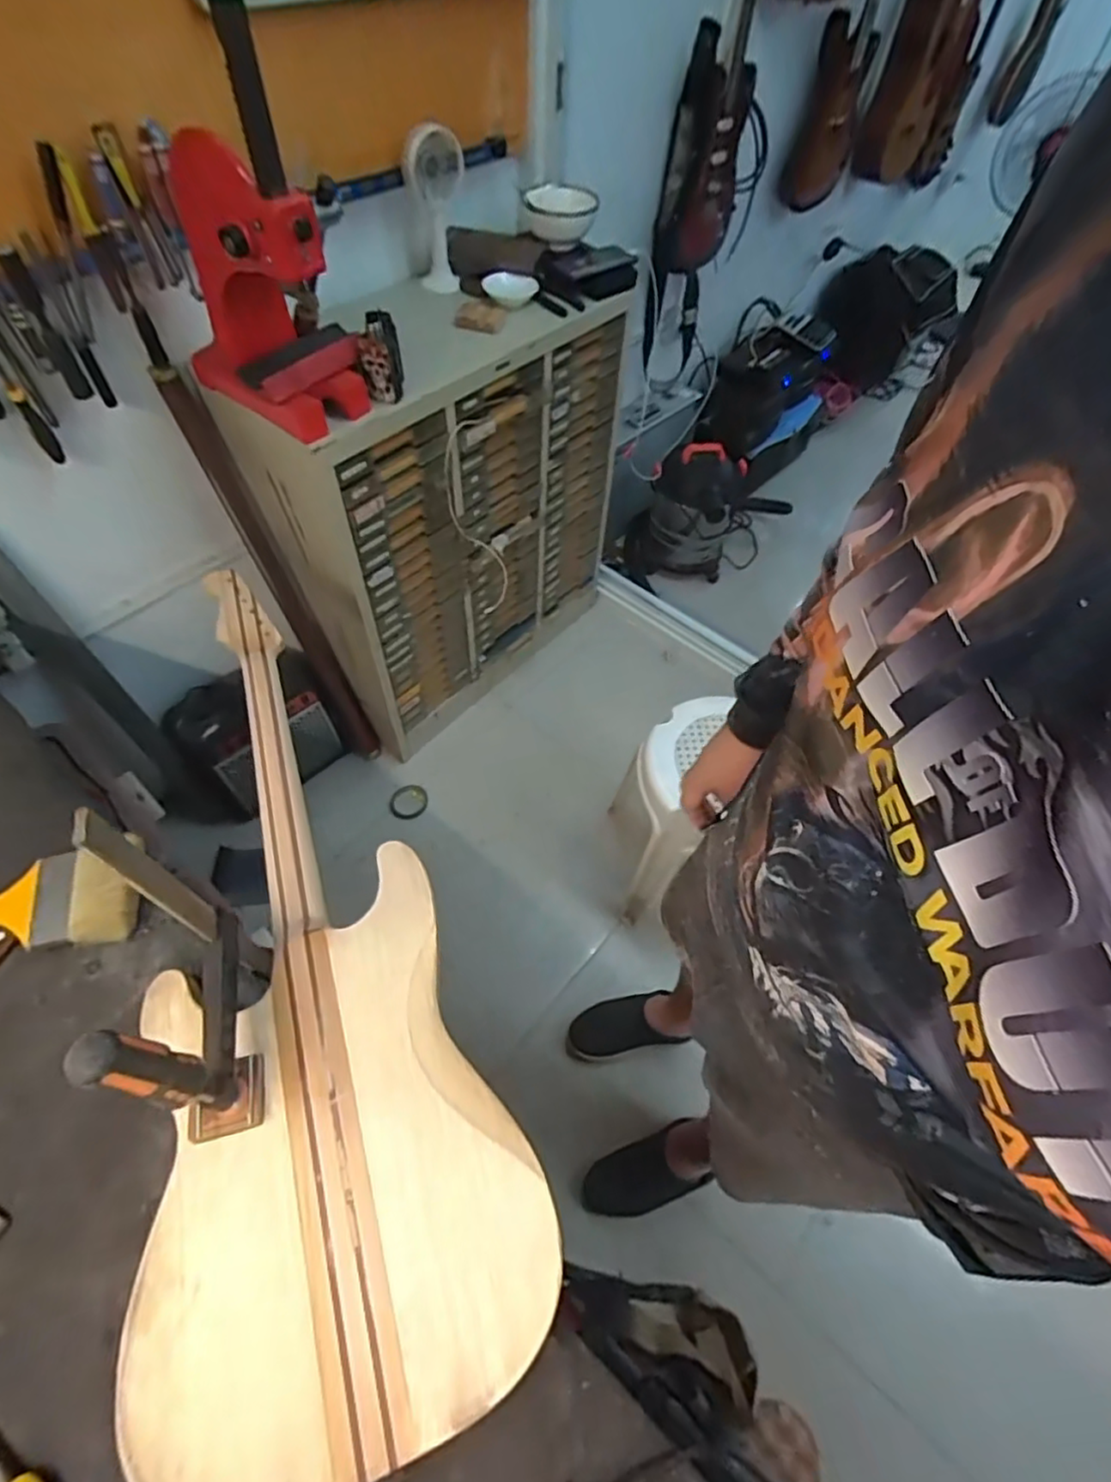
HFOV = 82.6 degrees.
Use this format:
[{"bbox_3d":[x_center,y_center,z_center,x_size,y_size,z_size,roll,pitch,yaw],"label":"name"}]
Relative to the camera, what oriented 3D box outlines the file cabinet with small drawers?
[{"bbox_3d":[-0.214,-0.498,1.455,0.264,0.838,0.776,36,62,20],"label":"file cabinet with small drawers"}]

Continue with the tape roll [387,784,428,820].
[{"bbox_3d":[-0.374,0.155,1.603,0.089,0.014,0.103,27,59,14],"label":"tape roll"}]

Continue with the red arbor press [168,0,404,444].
[{"bbox_3d":[-0.376,-0.652,0.825,0.211,0.391,0.286,-37,65,-24],"label":"red arbor press"}]

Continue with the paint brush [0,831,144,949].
[{"bbox_3d":[-0.531,0.164,0.646,0.199,0.031,0.100,-7,57,-7],"label":"paint brush"}]

